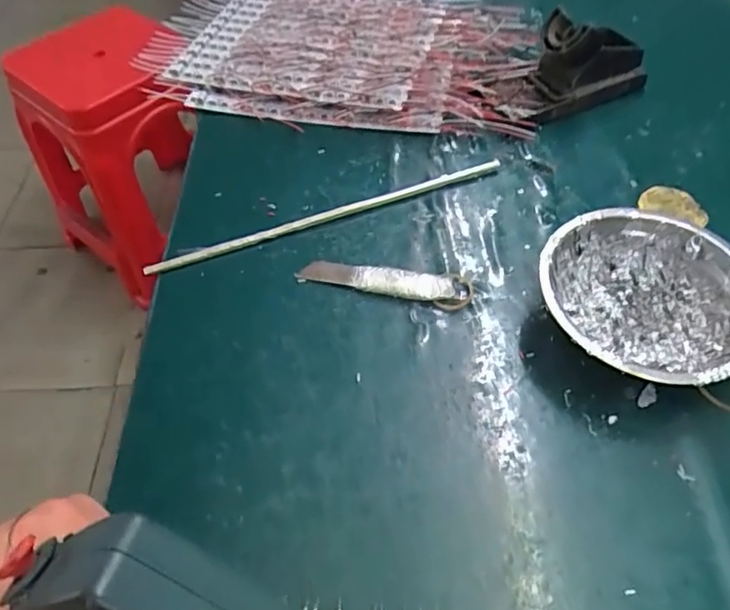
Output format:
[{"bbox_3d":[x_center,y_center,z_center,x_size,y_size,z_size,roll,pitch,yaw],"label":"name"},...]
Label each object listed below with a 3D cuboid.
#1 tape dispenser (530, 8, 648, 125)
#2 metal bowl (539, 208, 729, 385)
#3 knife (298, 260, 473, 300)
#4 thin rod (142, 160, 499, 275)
[{"bbox_3d":[0.184,-0.205,0.486,0.114,0.064,0.056,-19,55,-12],"label":"tape dispenser"},{"bbox_3d":[0.169,0.000,0.352,0.122,0.039,0.119,-1,53,1],"label":"metal bowl"},{"bbox_3d":[0.011,-0.017,0.389,0.112,0.009,0.022,12,55,11],"label":"knife"},{"bbox_3d":[-0.024,-0.069,0.430,0.276,0.005,0.010,-19,55,-12],"label":"thin rod"}]

